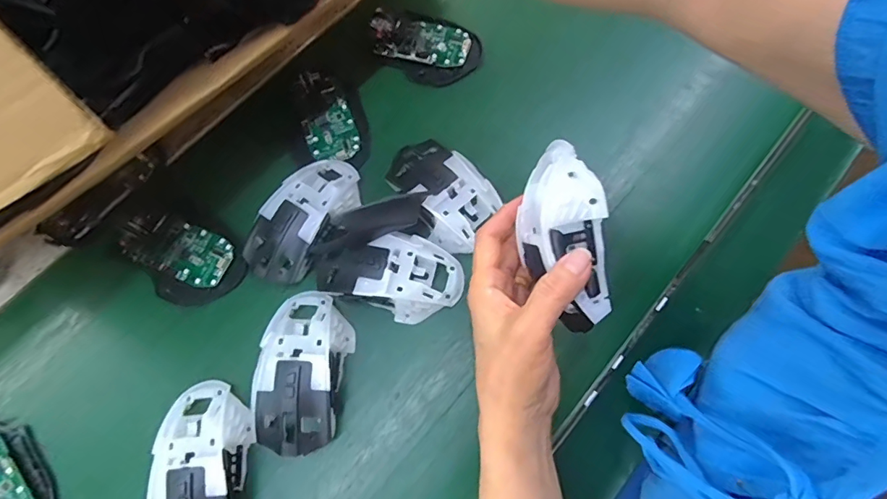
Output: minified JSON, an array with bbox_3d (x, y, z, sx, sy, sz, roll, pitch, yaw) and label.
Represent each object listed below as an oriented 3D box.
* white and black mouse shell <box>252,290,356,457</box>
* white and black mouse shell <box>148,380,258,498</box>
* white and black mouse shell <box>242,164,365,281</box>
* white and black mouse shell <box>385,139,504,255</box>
[{"bbox_3d":[-0.105,0.086,0.348,0.067,0.035,0.119,2,71,2],"label":"white and black mouse shell"},{"bbox_3d":[-0.168,0.152,0.328,0.057,0.036,0.114,-6,71,-1],"label":"white and black mouse shell"},{"bbox_3d":[-0.114,-0.028,0.390,0.057,0.031,0.115,34,75,12],"label":"white and black mouse shell"},{"bbox_3d":[-0.004,-0.048,0.389,0.095,0.032,0.068,35,75,12],"label":"white and black mouse shell"}]

